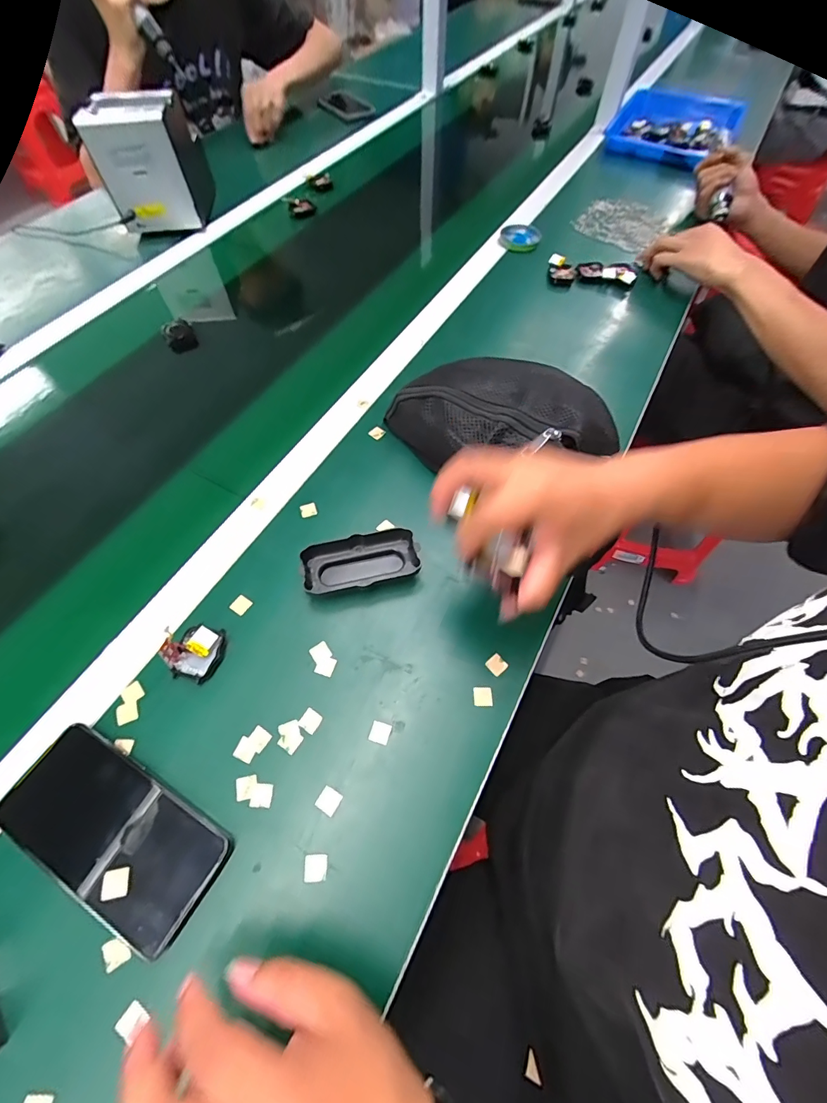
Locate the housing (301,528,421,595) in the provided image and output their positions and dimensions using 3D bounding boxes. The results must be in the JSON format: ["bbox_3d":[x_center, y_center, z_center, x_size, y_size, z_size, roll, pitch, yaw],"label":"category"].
[{"bbox_3d":[-0.052,0.010,0.417,0.106,0.027,0.048,-9,61,-6],"label":"housing"}]

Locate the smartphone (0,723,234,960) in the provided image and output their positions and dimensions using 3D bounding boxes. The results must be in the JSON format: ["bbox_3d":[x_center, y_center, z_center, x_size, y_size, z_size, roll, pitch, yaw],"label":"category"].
[{"bbox_3d":[-0.219,0.203,0.312,0.162,0.015,0.078,28,64,14],"label":"smartphone"}]

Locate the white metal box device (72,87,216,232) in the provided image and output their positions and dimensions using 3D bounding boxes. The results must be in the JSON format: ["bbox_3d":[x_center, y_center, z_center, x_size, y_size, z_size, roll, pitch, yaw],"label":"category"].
[{"bbox_3d":[-0.429,-0.640,0.708,0.125,0.151,0.150,-4,61,-2],"label":"white metal box device"}]

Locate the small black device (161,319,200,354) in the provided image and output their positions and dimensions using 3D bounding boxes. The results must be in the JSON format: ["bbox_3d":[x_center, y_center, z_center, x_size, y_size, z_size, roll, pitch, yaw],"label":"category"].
[{"bbox_3d":[-0.333,-0.306,0.608,0.039,0.025,0.044,-29,65,-16],"label":"small black device"}]

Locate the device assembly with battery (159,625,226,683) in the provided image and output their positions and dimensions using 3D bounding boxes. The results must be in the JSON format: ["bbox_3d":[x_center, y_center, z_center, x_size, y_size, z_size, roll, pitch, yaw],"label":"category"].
[{"bbox_3d":[-0.189,0.084,0.367,0.037,0.033,0.045,11,61,5],"label":"device assembly with battery"}]

